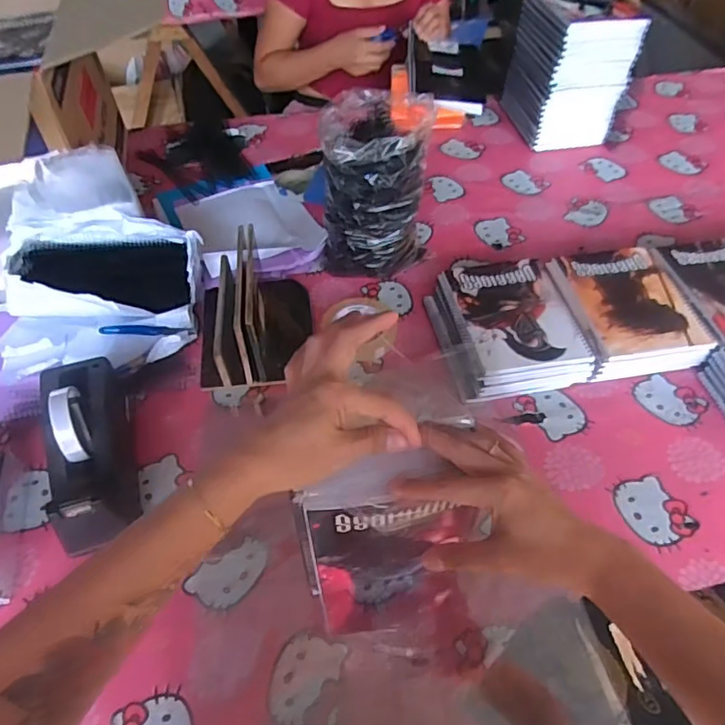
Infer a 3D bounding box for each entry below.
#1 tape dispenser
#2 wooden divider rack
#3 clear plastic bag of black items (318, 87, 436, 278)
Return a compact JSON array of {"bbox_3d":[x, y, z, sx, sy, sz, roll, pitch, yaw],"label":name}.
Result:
[{"bbox_3d":[-0.299,0.092,0.626,0.077,0.109,0.210,-17,51,-13],"label":"tape dispenser"},{"bbox_3d":[-0.150,-0.082,0.759,0.152,0.111,0.212,-6,50,-5],"label":"wooden divider rack"},{"bbox_3d":[0.018,-0.236,0.803,0.136,0.250,0.120,12,51,10],"label":"clear plastic bag of black items"}]

